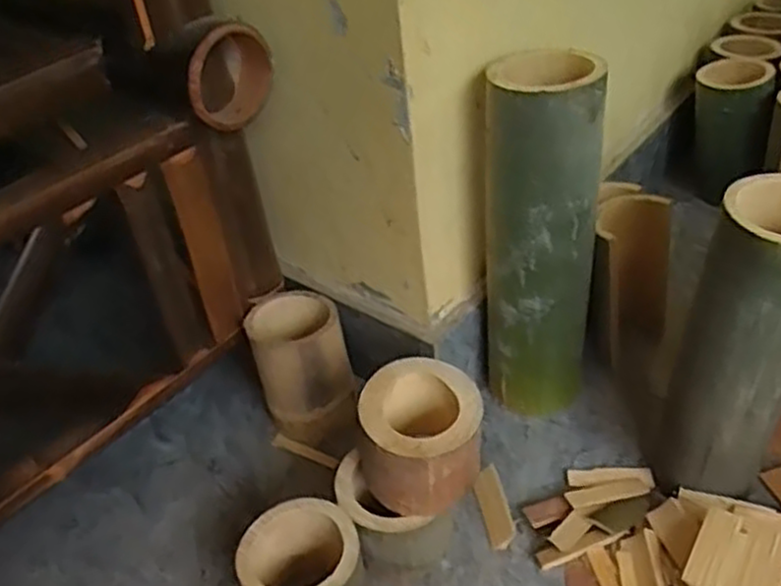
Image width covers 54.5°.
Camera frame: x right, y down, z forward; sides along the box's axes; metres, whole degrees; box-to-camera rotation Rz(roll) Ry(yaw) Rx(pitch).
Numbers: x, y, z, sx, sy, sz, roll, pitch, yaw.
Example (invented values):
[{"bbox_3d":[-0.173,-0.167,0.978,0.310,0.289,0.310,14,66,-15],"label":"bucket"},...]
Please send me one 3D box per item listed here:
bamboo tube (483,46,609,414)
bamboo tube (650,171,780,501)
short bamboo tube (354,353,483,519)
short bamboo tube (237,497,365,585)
[{"bbox_3d":[0.128,-0.040,0.657,0.096,0.310,0.082,2,38,12],"label":"bamboo tube"},{"bbox_3d":[0.263,0.047,0.562,0.095,0.260,0.080,22,46,32],"label":"bamboo tube"},{"bbox_3d":[0.023,0.110,0.580,0.087,0.081,0.089,-5,38,4],"label":"short bamboo tube"},{"bbox_3d":[-0.064,0.217,0.572,0.084,0.080,0.091,-4,37,3],"label":"short bamboo tube"}]

